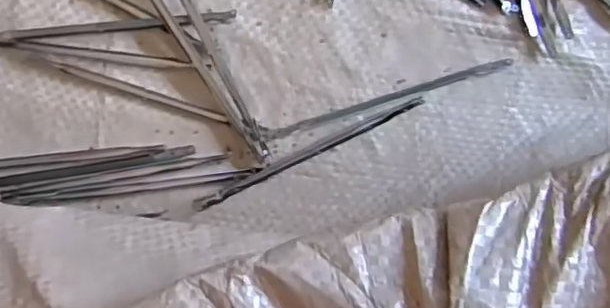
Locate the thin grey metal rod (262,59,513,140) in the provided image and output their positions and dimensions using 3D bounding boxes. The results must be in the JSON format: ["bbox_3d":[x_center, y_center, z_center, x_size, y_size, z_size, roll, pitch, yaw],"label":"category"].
[{"bbox_3d":[0.044,-0.030,0.322,0.136,0.006,0.007,-17,95,-4],"label":"thin grey metal rod"}]

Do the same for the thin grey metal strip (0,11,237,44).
[{"bbox_3d":[-0.104,-0.065,0.305,0.136,0.008,0.007,-7,94,-5],"label":"thin grey metal strip"}]

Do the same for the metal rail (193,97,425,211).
[{"bbox_3d":[0.002,-0.001,0.319,0.129,0.007,0.009,-26,96,-3],"label":"metal rail"}]

